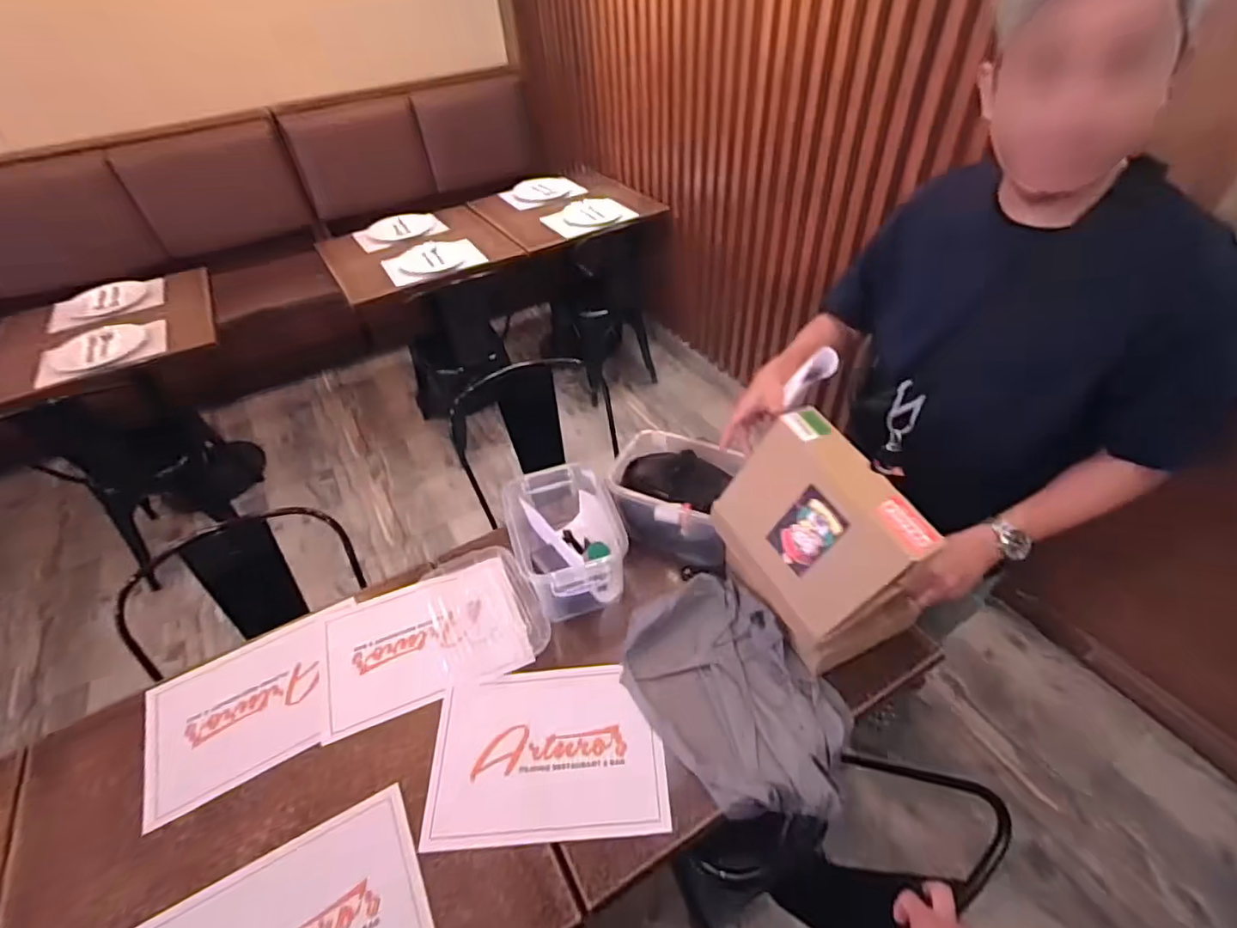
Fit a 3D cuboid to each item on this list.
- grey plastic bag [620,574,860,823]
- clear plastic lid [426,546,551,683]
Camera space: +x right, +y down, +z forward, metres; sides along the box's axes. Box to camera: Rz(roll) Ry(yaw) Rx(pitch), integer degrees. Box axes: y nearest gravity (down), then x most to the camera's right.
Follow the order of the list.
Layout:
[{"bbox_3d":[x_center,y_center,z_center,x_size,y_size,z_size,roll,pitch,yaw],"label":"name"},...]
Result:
[{"bbox_3d":[0.177,0.360,0.921,0.260,0.055,0.382,-24,48,-18],"label":"grey plastic bag"},{"bbox_3d":[-0.249,0.270,1.084,0.187,0.019,0.269,-20,47,-14],"label":"clear plastic lid"}]

